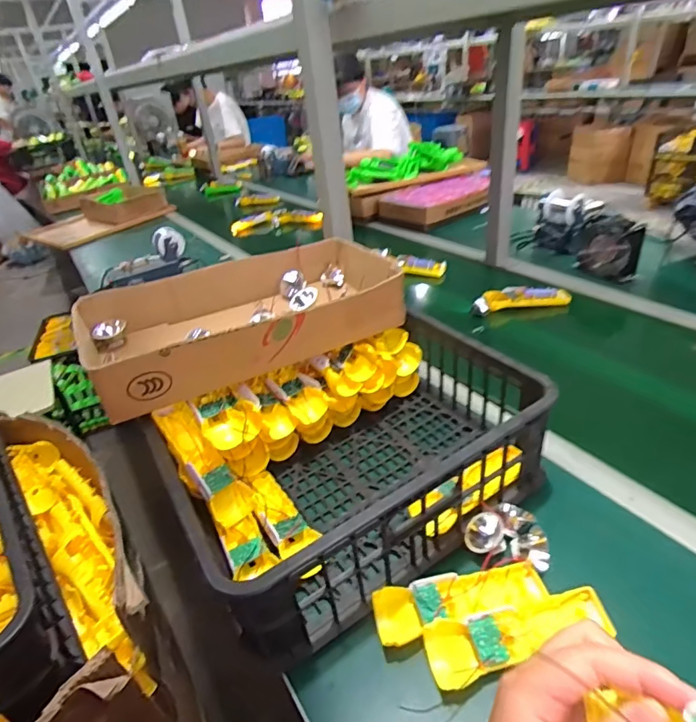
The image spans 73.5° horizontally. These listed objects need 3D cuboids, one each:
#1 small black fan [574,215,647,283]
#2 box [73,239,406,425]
[{"bbox_3d":[0.563,-0.234,1.009,0.031,0.146,0.127,-28,38,-29],"label":"small black fan"},{"bbox_3d":[-0.142,-0.070,0.672,0.414,0.082,0.231,-23,36,-23],"label":"box"}]

